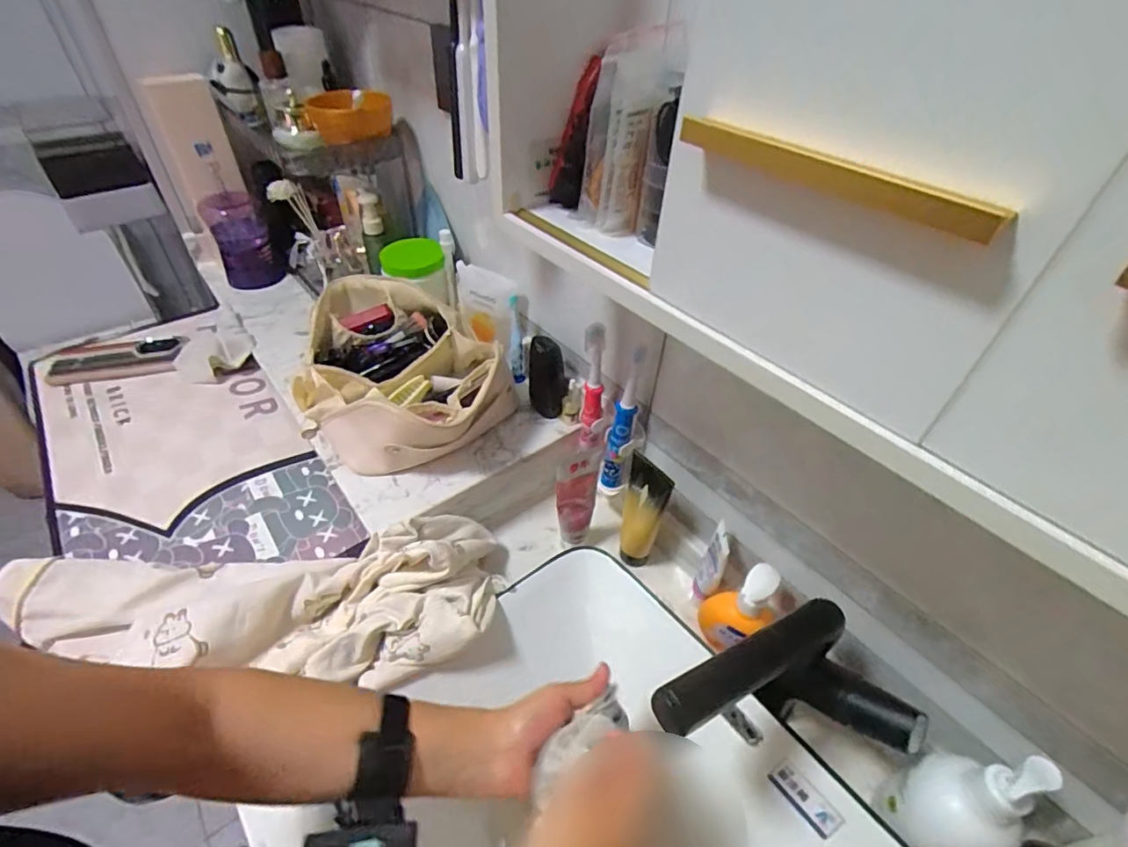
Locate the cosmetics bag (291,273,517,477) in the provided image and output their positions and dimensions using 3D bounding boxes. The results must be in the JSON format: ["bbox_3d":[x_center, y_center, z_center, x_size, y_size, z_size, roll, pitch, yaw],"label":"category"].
[{"bbox_3d":[-0.216,-0.063,0.669,0.297,0.113,0.223,29,49,24],"label":"cosmetics bag"}]

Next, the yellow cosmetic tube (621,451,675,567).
[{"bbox_3d":[0.087,0.108,0.607,0.047,0.164,0.032,25,48,21],"label":"yellow cosmetic tube"}]

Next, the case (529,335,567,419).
[{"bbox_3d":[-0.020,-0.056,0.665,0.045,0.108,0.032,-3,44,-8],"label":"case"}]

